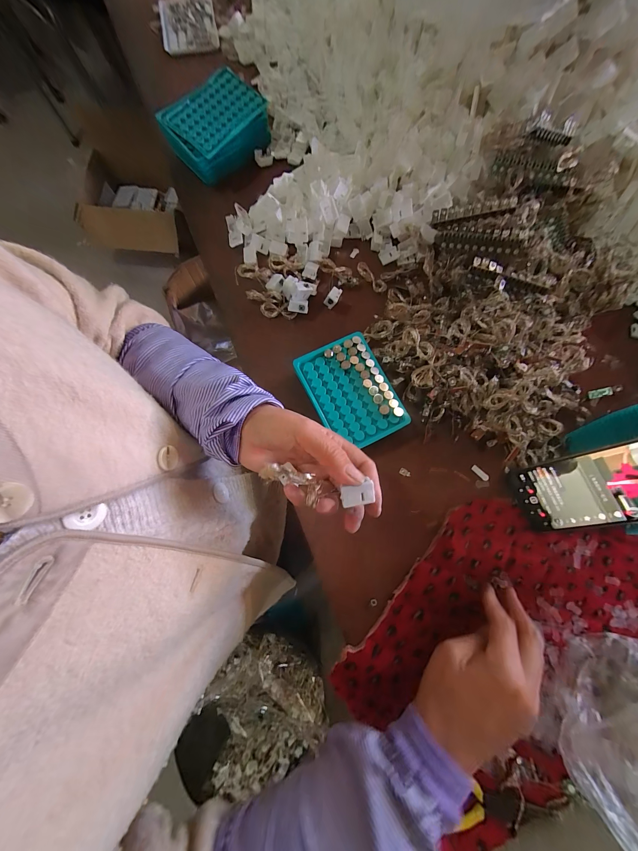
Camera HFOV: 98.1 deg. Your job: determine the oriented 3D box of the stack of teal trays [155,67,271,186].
[{"bbox_3d":[-0.153,-0.443,0.416,0.107,0.055,0.138,43,80,7],"label":"stack of teal trays"}]

